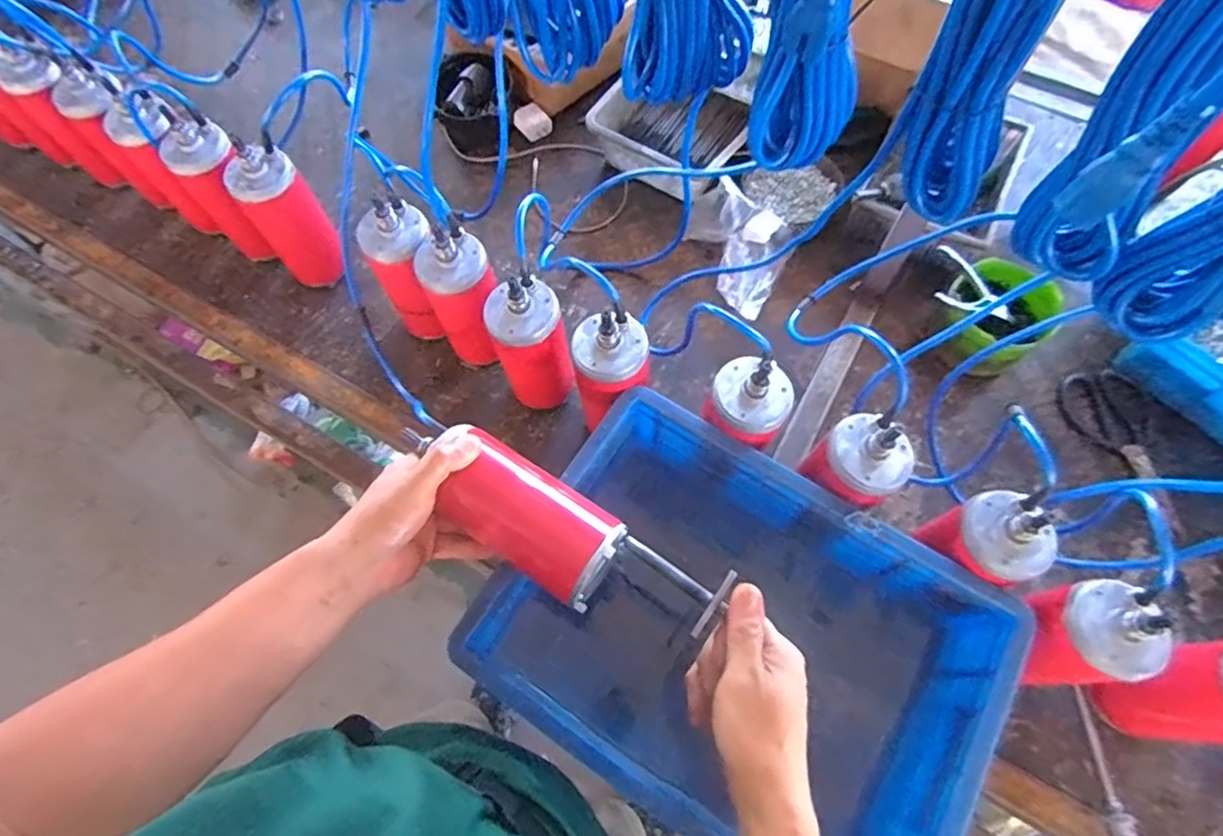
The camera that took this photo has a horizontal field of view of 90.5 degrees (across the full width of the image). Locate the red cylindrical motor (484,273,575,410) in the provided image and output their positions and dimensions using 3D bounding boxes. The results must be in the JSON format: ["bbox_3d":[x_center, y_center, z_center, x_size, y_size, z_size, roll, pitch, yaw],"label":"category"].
[{"bbox_3d":[-0.088,-0.074,0.671,0.080,0.193,0.075,-18,67,-7],"label":"red cylindrical motor"}]

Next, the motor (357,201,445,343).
[{"bbox_3d":[-0.232,-0.166,0.711,0.070,0.197,0.072,0,66,1],"label":"motor"}]

